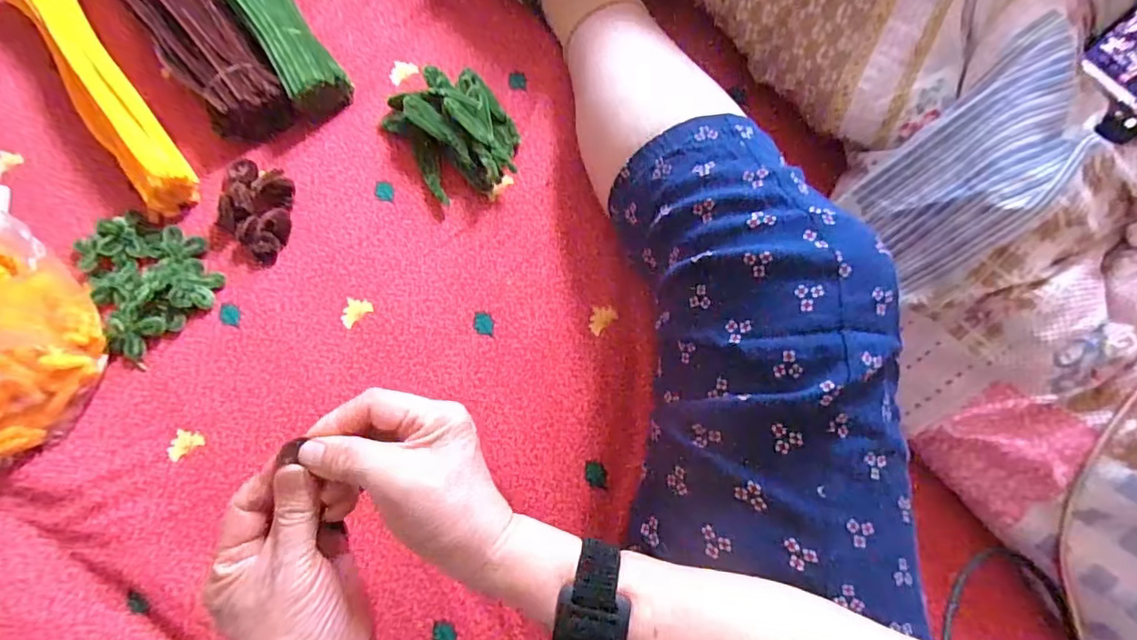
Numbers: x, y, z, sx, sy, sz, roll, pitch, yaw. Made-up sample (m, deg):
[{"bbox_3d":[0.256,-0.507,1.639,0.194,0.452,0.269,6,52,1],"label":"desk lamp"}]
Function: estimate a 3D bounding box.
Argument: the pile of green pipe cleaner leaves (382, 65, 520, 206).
[{"bbox_3d":[-0.099,-0.168,0.475,0.097,0.037,0.127,-33,80,-9],"label":"pile of green pipe cleaner leaves"}]

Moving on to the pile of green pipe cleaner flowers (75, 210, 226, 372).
[{"bbox_3d":[-0.350,-0.036,0.446,0.092,0.021,0.112,-31,80,-8],"label":"pile of green pipe cleaner flowers"}]

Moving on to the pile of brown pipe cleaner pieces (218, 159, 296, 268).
[{"bbox_3d":[-0.268,-0.095,0.461,0.056,0.017,0.092,2,77,-1],"label":"pile of brown pipe cleaner pieces"}]

